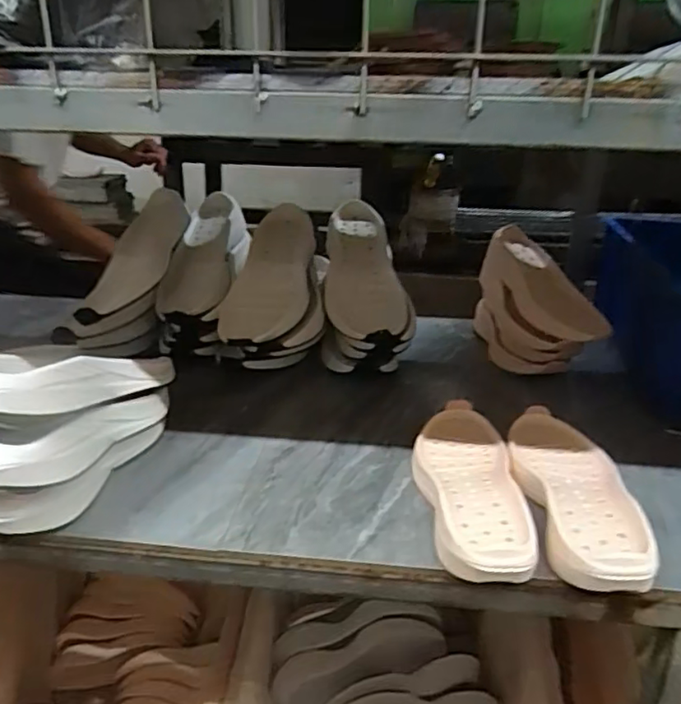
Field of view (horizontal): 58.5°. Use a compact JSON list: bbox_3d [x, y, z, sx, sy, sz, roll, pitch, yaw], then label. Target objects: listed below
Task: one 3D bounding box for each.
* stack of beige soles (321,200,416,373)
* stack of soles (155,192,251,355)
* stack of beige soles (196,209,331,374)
[{"bbox_3d":[0.032,-0.106,0.913,0.126,0.101,0.294,-2,54,-4],"label":"stack of beige soles"},{"bbox_3d":[-0.211,-0.133,0.946,0.105,0.068,0.300,1,50,5],"label":"stack of soles"},{"bbox_3d":[-0.098,-0.092,0.917,0.171,0.121,0.294,2,51,7],"label":"stack of beige soles"}]

